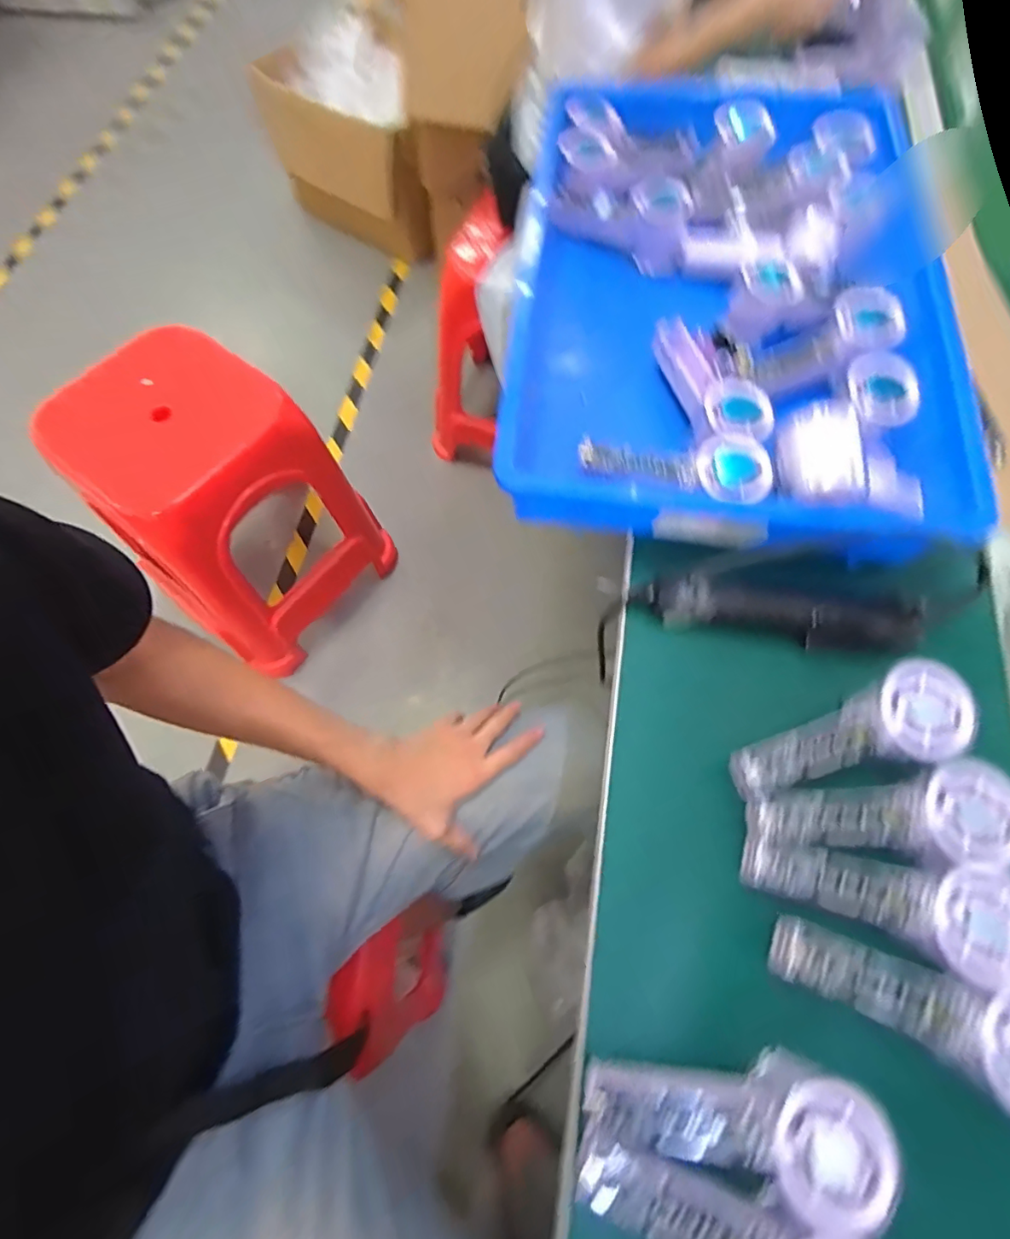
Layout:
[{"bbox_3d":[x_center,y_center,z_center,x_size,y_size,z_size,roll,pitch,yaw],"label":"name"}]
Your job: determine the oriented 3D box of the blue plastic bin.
[{"bbox_3d":[0.209,-0.326,0.513,0.380,0.092,0.589,8,68,2],"label":"blue plastic bin"}]

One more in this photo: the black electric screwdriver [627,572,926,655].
[{"bbox_3d":[0.207,-0.004,0.409,0.204,0.042,0.035,8,68,2],"label":"black electric screwdriver"}]

